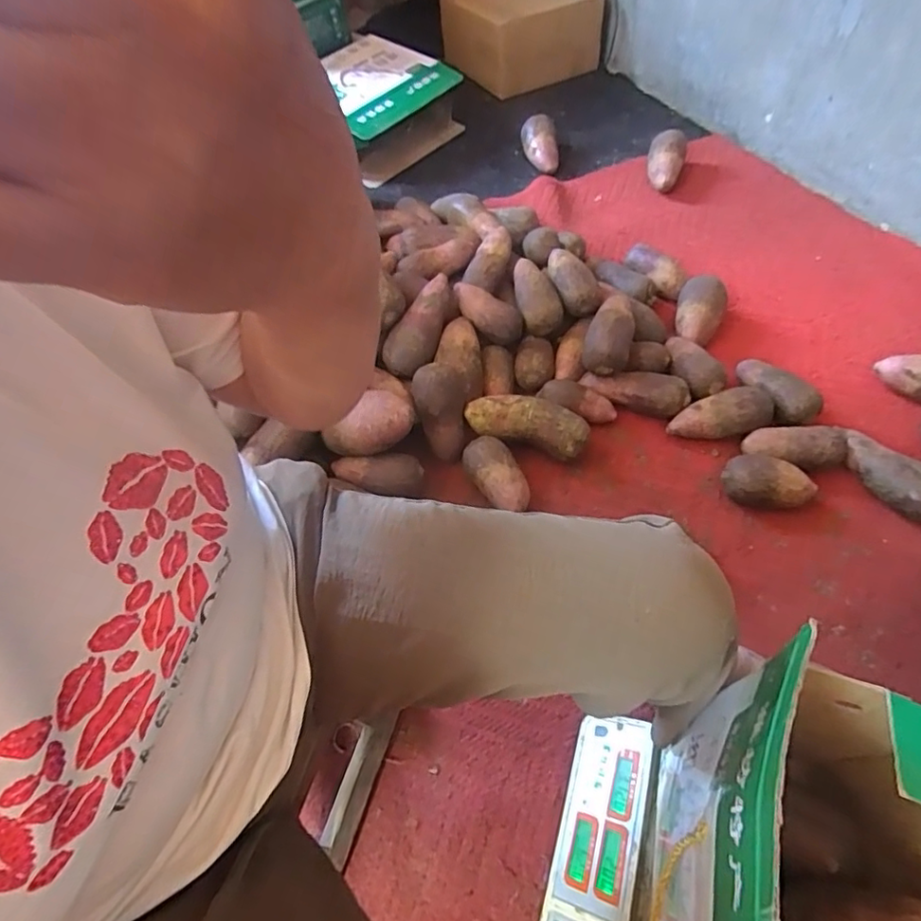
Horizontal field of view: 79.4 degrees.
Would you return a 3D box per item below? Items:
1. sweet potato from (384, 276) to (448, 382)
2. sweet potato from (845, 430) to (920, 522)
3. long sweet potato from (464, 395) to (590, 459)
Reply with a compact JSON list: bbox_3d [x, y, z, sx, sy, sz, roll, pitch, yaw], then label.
[{"bbox_3d":[-0.066,-0.224,0.927,0.066,0.057,0.177,26,86,19],"label":"sweet potato"},{"bbox_3d":[0.642,0.021,0.831,0.063,0.066,0.169,-34,61,-19],"label":"sweet potato"},{"bbox_3d":[0.107,-0.062,0.883,0.191,0.056,0.073,9,56,8],"label":"long sweet potato"}]

